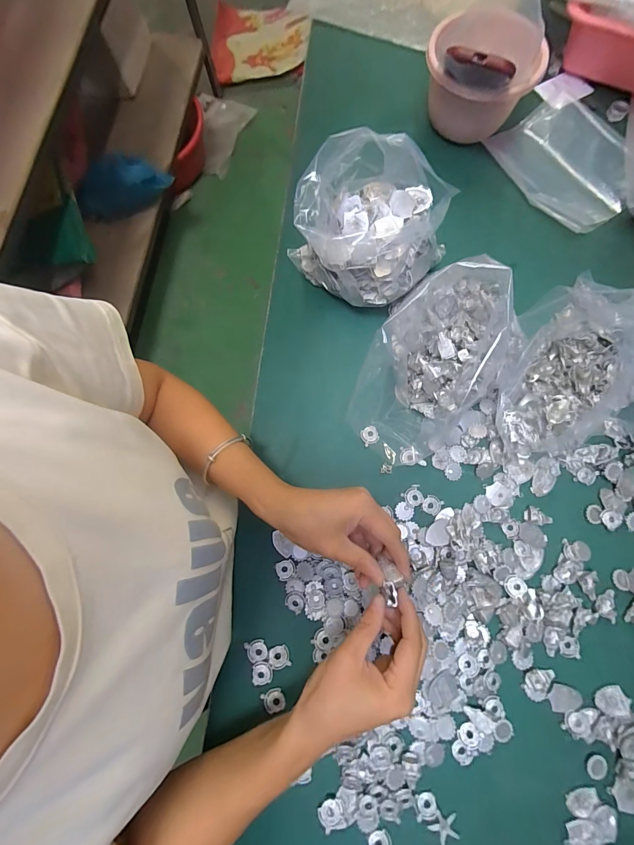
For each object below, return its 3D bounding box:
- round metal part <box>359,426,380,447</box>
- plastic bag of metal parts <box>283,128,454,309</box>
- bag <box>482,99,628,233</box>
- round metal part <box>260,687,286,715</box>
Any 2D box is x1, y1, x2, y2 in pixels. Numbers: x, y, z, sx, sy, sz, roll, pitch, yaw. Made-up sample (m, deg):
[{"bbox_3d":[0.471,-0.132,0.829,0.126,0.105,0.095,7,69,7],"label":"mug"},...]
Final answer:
[{"bbox_3d":[0.064,0.016,0.424,0.021,0.004,0.020,-27,78,-5],"label":"round metal part"},{"bbox_3d":[0.058,-0.212,0.402,0.165,0.140,0.123,-10,77,-1],"label":"plastic bag of metal parts"},{"bbox_3d":[0.349,-0.363,0.492,0.144,0.036,0.198,-32,78,-6],"label":"bag"},{"bbox_3d":[-0.044,0.286,0.361,0.022,0.004,0.021,0,77,1],"label":"round metal part"}]

